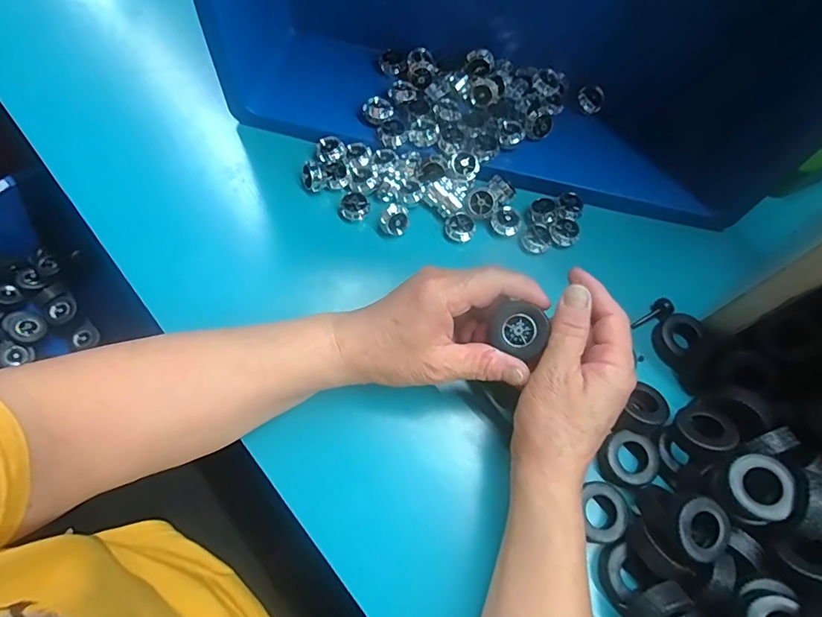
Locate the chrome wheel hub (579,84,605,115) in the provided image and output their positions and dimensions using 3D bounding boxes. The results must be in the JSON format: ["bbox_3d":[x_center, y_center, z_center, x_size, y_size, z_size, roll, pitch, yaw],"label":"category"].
[{"bbox_3d":[0.162,-0.188,0.443,0.023,0.010,0.024,-13,114,6],"label":"chrome wheel hub"}]

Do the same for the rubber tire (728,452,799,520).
[{"bbox_3d":[0.210,0.107,0.298,0.033,0.020,0.036,1,69,-2],"label":"rubber tire"}]

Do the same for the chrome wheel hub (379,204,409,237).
[{"bbox_3d":[-0.014,-0.071,0.396,0.023,0.024,0.017,-3,28,-16],"label":"chrome wheel hub"}]

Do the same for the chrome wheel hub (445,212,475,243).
[{"bbox_3d":[0.040,-0.066,0.401,0.024,0.011,0.020,21,70,6],"label":"chrome wheel hub"}]

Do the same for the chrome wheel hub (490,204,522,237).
[{"bbox_3d":[0.078,-0.070,0.403,0.021,0.014,0.021,1,69,-2],"label":"chrome wheel hub"}]

